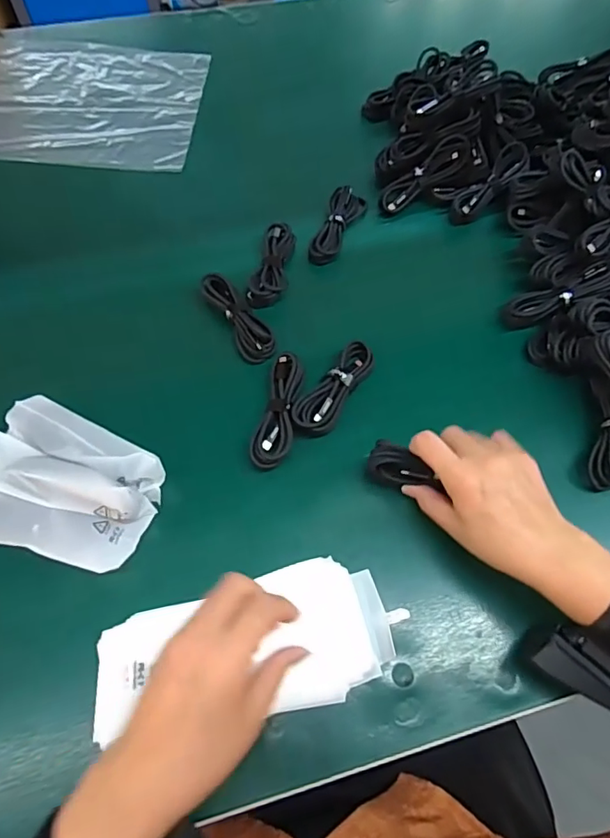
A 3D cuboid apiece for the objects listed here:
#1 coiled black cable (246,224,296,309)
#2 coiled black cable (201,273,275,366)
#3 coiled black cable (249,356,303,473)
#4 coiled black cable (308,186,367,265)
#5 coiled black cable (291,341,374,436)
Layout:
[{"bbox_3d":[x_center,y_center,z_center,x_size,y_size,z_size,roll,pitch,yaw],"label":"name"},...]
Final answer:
[{"bbox_3d":[-0.033,-0.164,0.540,0.034,0.021,0.106,10,64,5],"label":"coiled black cable"},{"bbox_3d":[-0.067,-0.102,0.504,0.033,0.024,0.104,-30,67,-14],"label":"coiled black cable"},{"bbox_3d":[-0.022,-0.010,0.452,0.032,0.010,0.111,10,64,6],"label":"coiled black cable"},{"bbox_3d":[0.035,-0.218,0.574,0.034,0.026,0.112,20,65,10],"label":"coiled black cable"},{"bbox_3d":[0.026,-0.031,0.468,0.038,0.017,0.108,28,67,14],"label":"coiled black cable"}]

